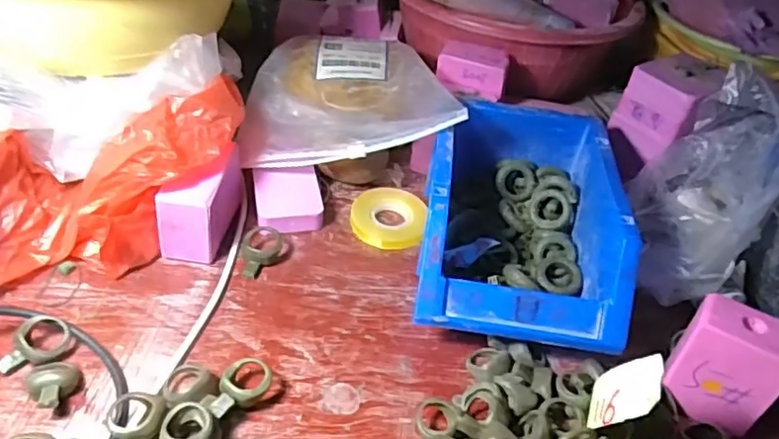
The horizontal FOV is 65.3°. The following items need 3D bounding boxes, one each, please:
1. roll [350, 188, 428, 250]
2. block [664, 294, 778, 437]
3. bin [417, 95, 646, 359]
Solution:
[{"bbox_3d":[0.000,-0.002,0.452,0.054,0.012,0.052,4,40,-4],"label":"roll"},{"bbox_3d":[0.184,0.077,0.330,0.050,0.057,0.031,32,46,26],"label":"block"},{"bbox_3d":[0.084,0.002,0.406,0.118,0.078,0.173,8,40,1],"label":"bin"}]

